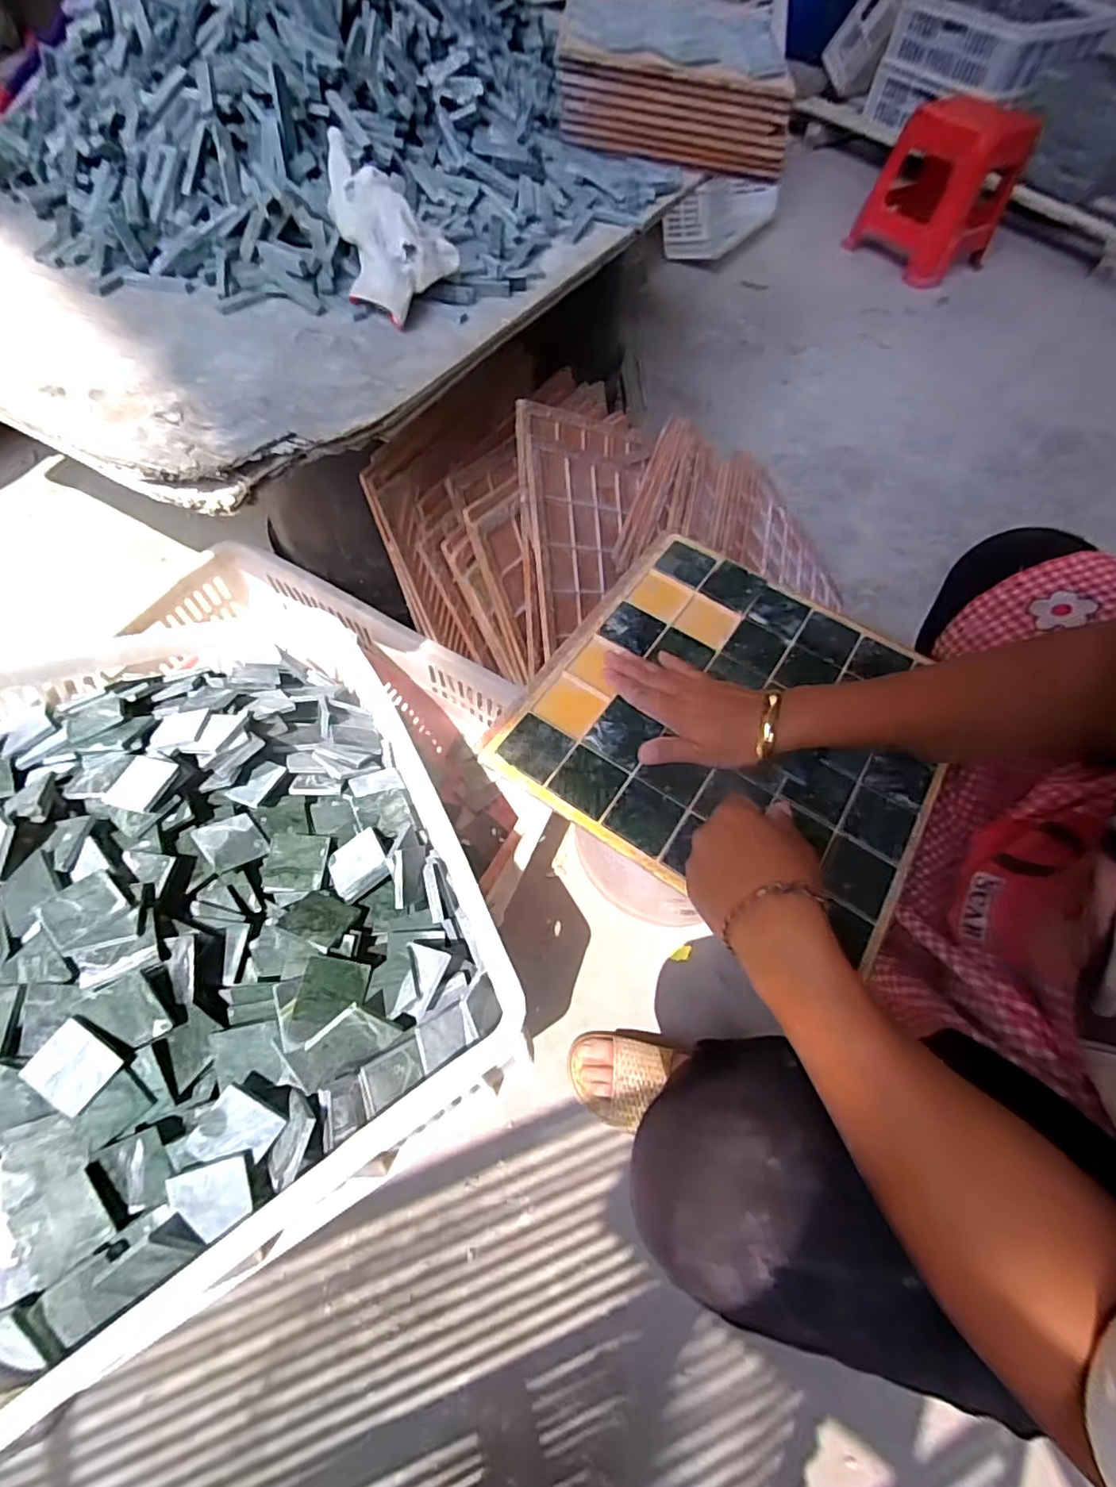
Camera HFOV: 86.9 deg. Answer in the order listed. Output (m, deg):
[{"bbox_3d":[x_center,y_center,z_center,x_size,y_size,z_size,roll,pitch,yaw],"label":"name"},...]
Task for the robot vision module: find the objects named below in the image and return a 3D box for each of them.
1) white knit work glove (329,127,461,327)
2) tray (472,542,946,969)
[{"bbox_3d":[-0.143,-0.448,0.526,0.106,0.090,0.111,-7,61,-8],"label":"white knit work glove"},{"bbox_3d":[0.152,-0.025,0.502,0.323,0.017,0.314,31,63,13],"label":"tray"}]

